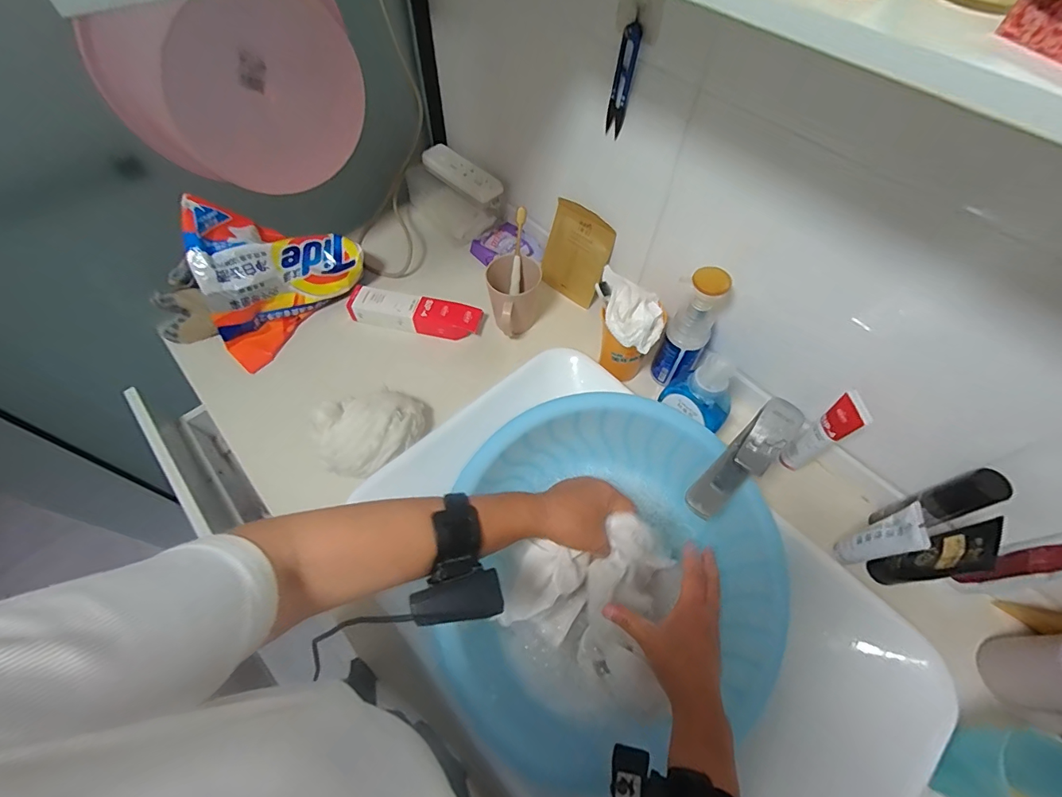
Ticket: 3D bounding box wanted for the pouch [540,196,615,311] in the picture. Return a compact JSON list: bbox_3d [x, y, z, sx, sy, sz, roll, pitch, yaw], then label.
[{"bbox_3d":[0.074,-0.238,0.742,0.115,0.144,0.009,38,44,19],"label":"pouch"}]

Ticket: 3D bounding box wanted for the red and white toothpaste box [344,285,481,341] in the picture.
[{"bbox_3d":[-0.194,-0.137,0.734,0.218,0.049,0.055,12,60,5],"label":"red and white toothpaste box"}]

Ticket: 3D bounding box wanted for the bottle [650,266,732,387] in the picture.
[{"bbox_3d":[0.212,-0.091,0.603,0.059,0.193,0.048,32,63,16],"label":"bottle"}]

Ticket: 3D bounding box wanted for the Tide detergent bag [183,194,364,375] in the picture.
[{"bbox_3d":[-0.404,-0.201,0.695,0.139,0.168,0.244,38,65,19],"label":"Tide detergent bag"}]

